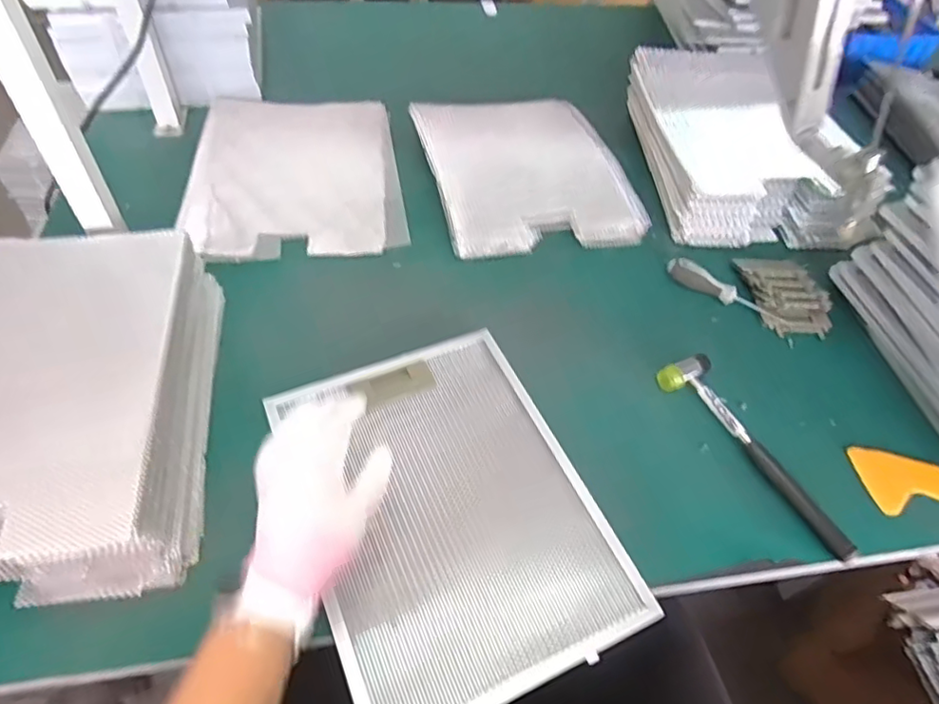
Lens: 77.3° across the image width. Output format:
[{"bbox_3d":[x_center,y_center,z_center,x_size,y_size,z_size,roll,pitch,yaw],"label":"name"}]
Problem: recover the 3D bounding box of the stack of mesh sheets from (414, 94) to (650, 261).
[{"bbox_3d":[0.082,-0.265,0.857,0.280,0.056,0.311,-10,54,-12],"label":"stack of mesh sheets"}]

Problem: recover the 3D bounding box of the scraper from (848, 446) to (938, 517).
[{"bbox_3d":[0.455,0.127,0.613,0.098,0.012,0.074,-8,53,-10],"label":"scraper"}]

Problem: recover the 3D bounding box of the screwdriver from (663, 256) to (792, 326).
[{"bbox_3d":[0.326,-0.074,0.743,0.158,0.031,0.021,30,56,18],"label":"screwdriver"}]

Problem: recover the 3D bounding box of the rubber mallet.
[{"bbox_3d":[0.302,0.098,0.612,0.056,0.028,0.245,-26,58,-22],"label":"rubber mallet"}]

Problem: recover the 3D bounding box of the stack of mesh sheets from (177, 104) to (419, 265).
[{"bbox_3d":[-0.238,-0.246,0.811,0.274,0.021,0.302,-7,61,-8],"label":"stack of mesh sheets"}]

